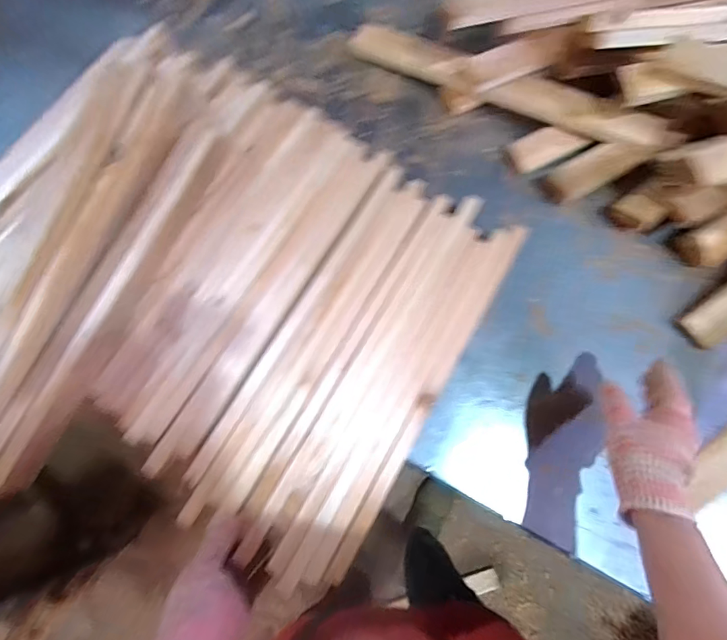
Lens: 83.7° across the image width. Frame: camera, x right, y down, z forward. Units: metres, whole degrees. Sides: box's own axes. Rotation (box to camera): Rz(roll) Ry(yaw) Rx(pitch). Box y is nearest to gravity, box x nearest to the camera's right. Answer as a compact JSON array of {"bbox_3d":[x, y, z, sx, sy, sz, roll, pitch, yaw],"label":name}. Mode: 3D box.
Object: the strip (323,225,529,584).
[{"bbox_3d":[0.091,0.082,0.508,0.027,0.013,0.492,30,78,7],"label":"strip"}]

